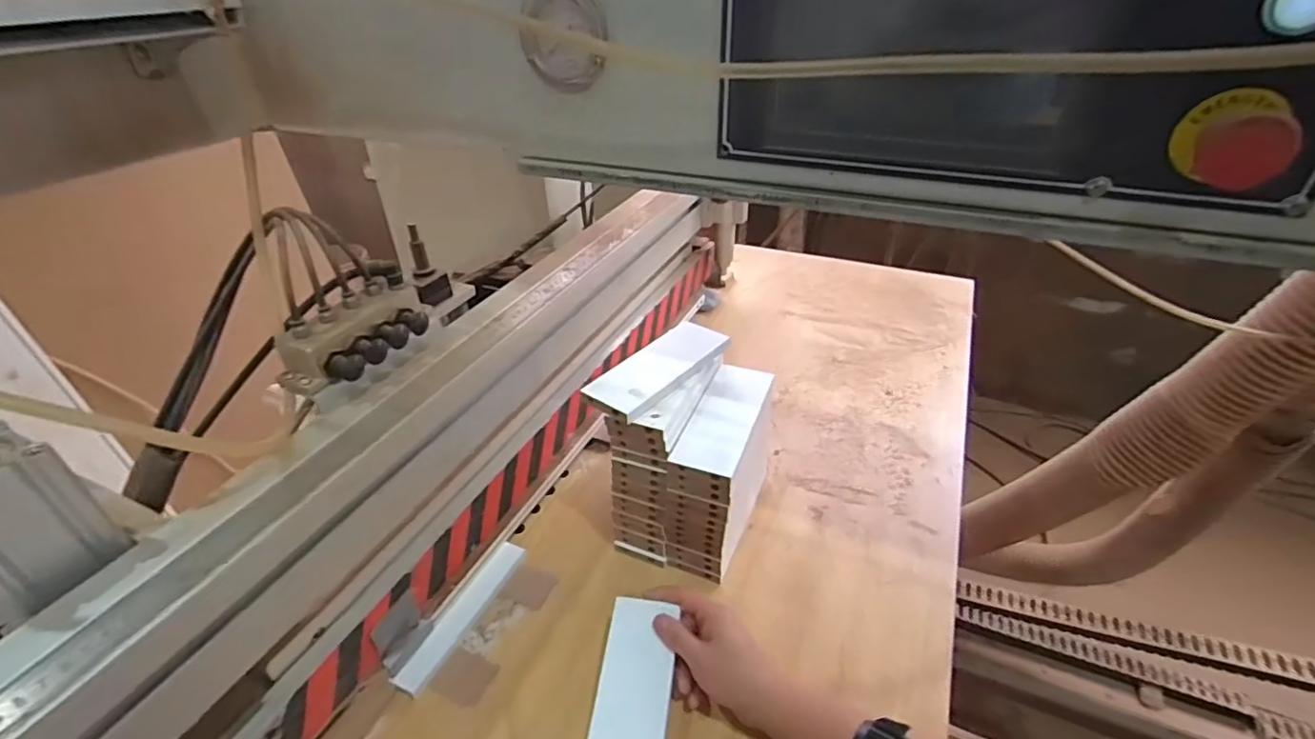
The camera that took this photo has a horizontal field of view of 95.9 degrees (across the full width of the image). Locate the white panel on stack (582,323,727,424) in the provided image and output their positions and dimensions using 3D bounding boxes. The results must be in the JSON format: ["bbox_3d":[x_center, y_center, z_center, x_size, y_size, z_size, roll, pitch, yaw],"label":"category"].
[{"bbox_3d":[0.003,-0.004,0.597,0.059,0.017,0.165,25,43,32],"label":"white panel on stack"}]

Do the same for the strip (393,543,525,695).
[{"bbox_3d":[-0.192,0.240,0.589,0.025,0.014,0.166,14,38,21],"label":"strip"}]

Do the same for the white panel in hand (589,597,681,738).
[{"bbox_3d":[-0.021,0.275,0.487,0.062,0.009,0.165,1,52,8],"label":"white panel in hand"}]

